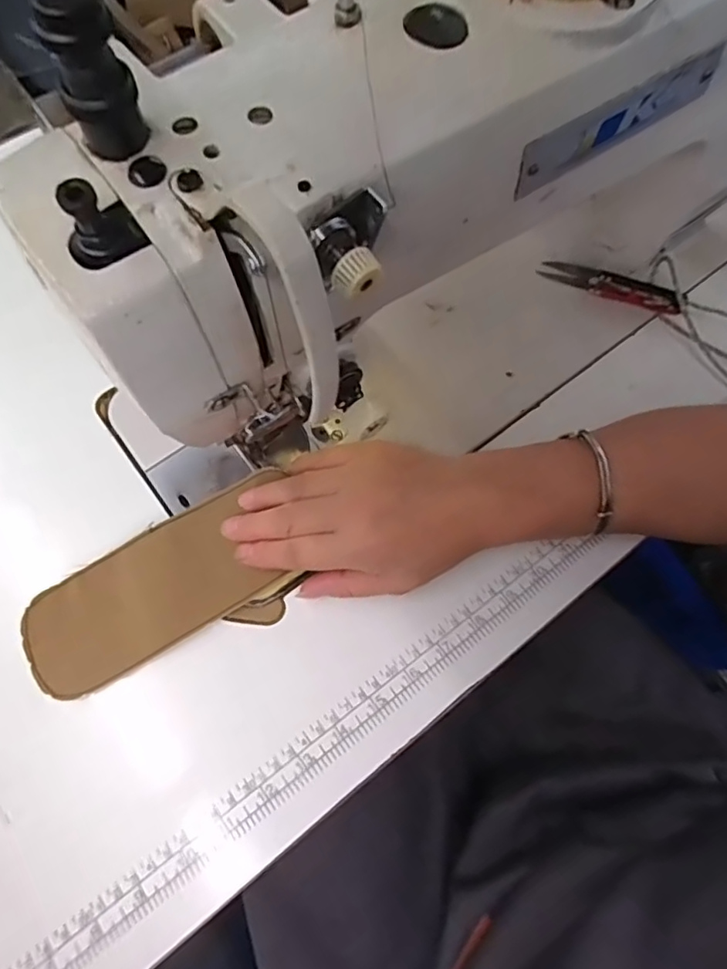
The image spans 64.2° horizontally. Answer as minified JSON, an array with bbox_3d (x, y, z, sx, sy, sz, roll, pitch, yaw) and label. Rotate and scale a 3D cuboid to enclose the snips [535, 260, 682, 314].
[{"bbox_3d":[0.175,-0.142,0.413,0.097,0.019,0.017,17,71,3],"label":"snips"}]

